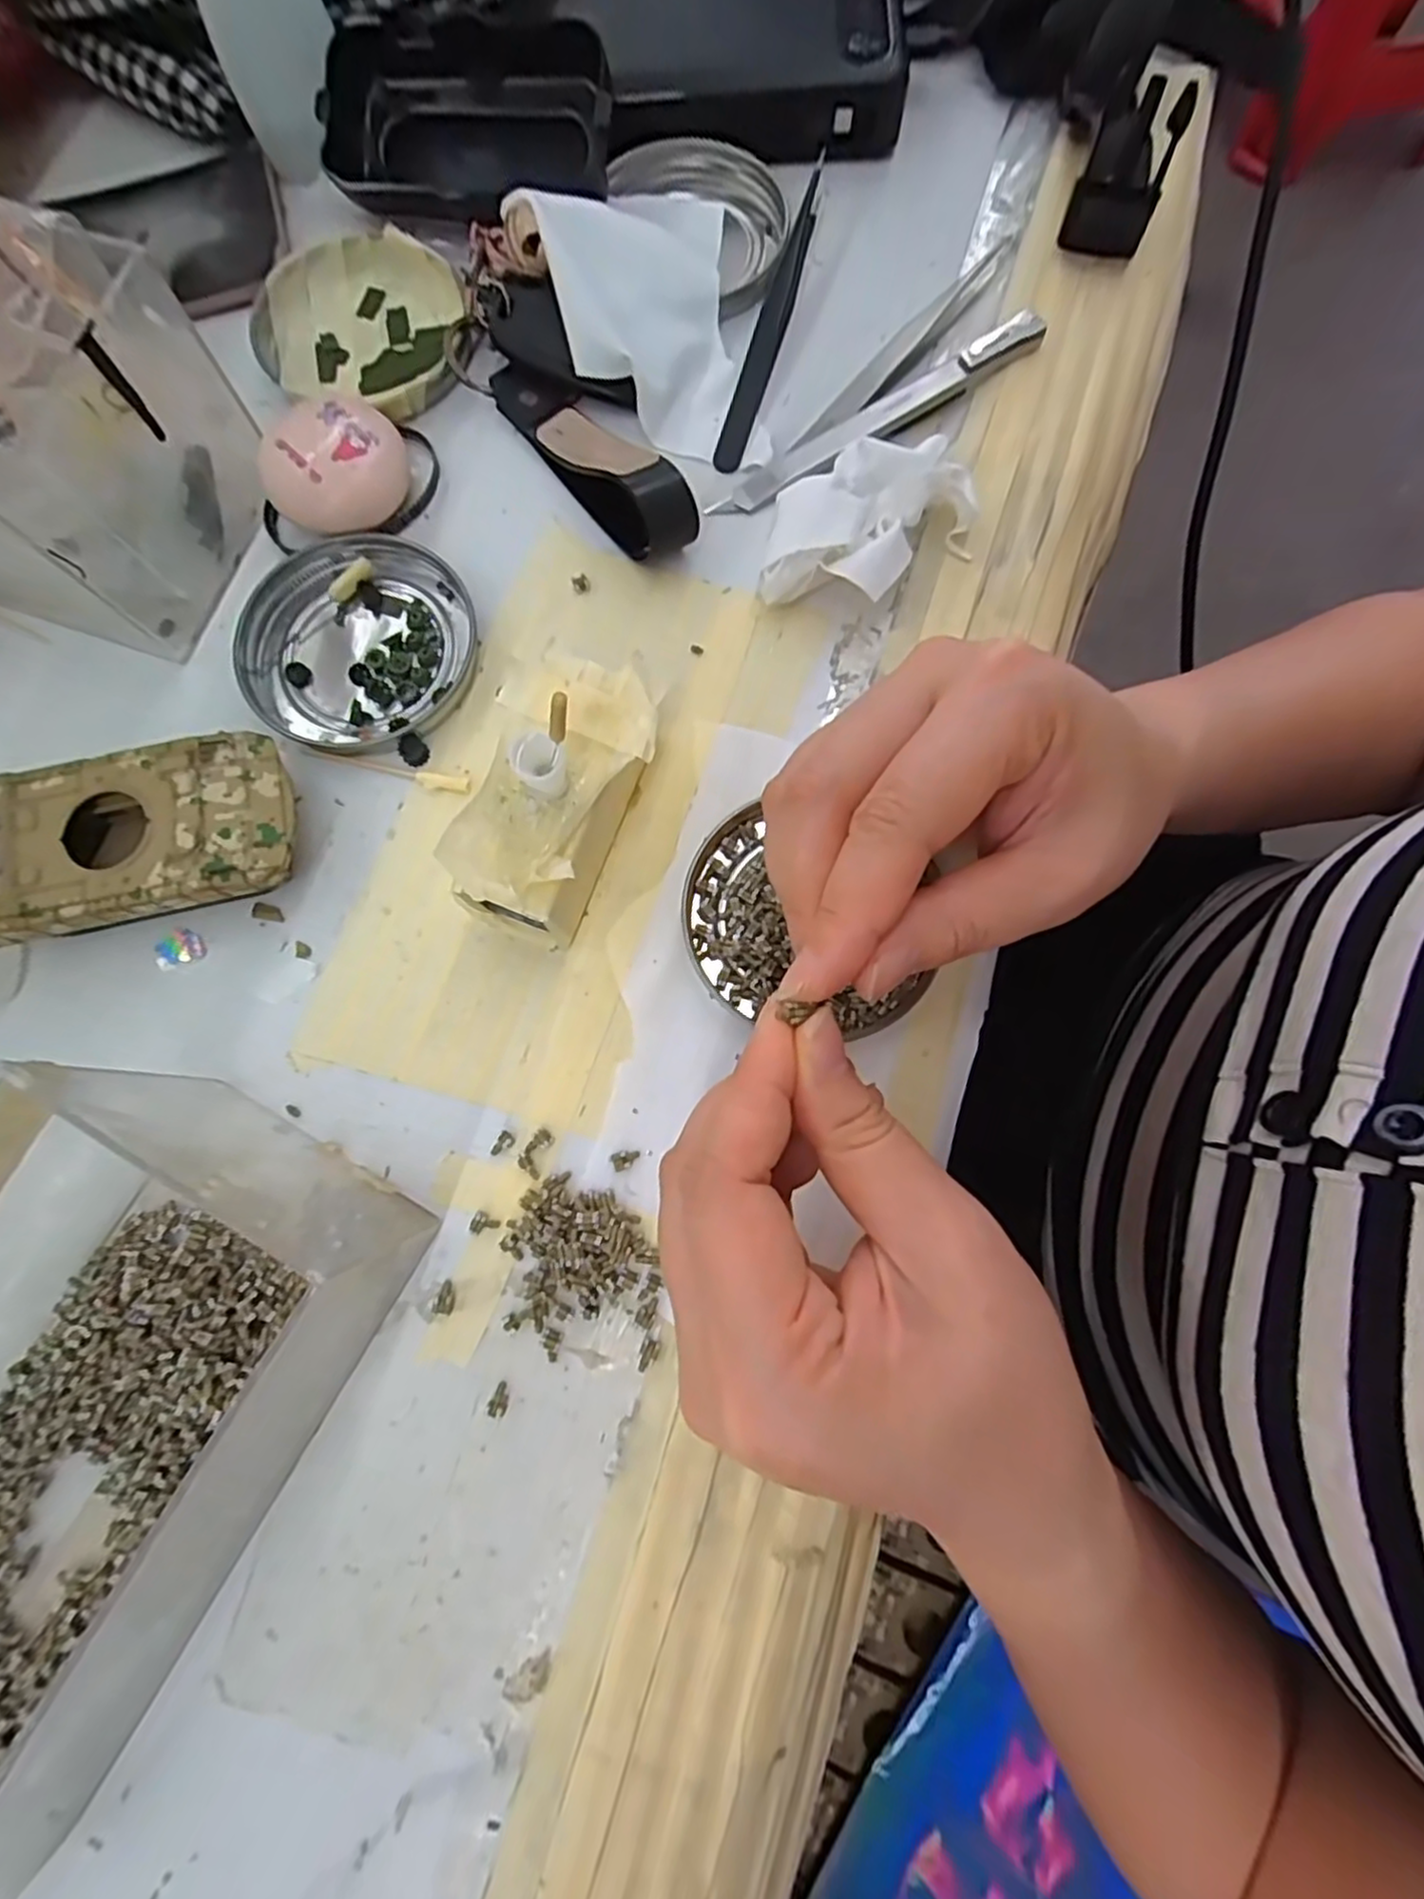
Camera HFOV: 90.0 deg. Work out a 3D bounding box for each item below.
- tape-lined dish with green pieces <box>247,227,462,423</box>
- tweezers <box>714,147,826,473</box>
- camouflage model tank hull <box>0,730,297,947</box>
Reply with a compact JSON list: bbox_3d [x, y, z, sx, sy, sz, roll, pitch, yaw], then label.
[{"bbox_3d":[-0.135,-0.236,0.271,0.076,0.013,0.075,5,79,0],"label":"tape-lined dish with green pieces"},{"bbox_3d":[0.024,-0.246,0.268,0.010,0.011,0.142,16,80,2],"label":"tweezers"},{"bbox_3d":[-0.176,-0.032,0.222,0.094,0.024,0.054,-12,80,-3],"label":"camouflage model tank hull"}]

